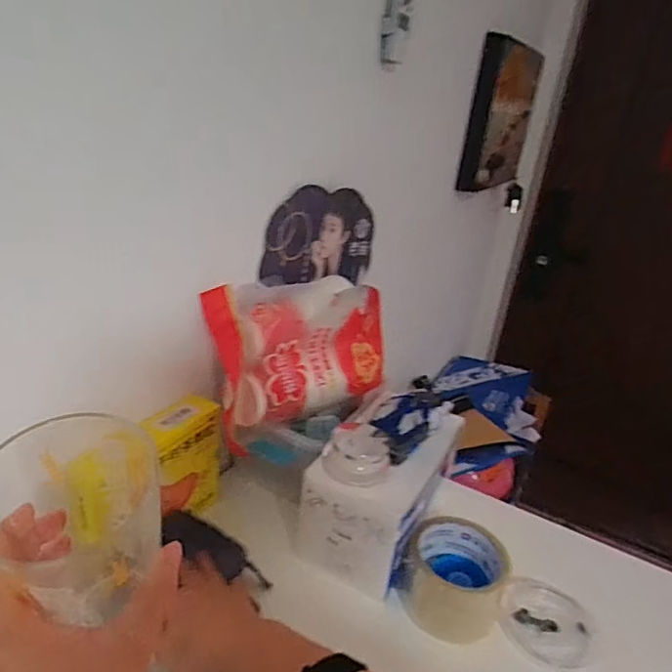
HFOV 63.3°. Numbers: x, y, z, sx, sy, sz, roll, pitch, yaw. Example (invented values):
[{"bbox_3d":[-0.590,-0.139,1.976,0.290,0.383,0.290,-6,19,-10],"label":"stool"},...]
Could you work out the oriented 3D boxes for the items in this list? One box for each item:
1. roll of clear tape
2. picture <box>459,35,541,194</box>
[{"bbox_3d":[0.109,0.220,0.500,0.091,0.052,0.090,21,27,26],"label":"roll of clear tape"},{"bbox_3d":[0.391,-0.509,1.276,0.045,0.292,0.423,20,27,25],"label":"picture"}]

